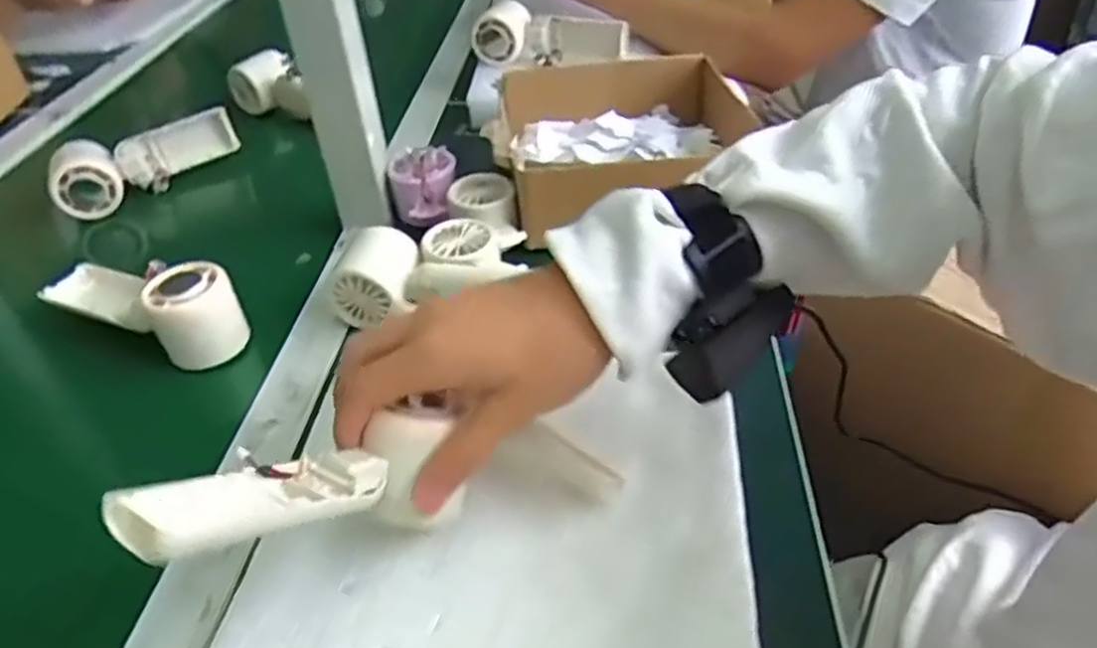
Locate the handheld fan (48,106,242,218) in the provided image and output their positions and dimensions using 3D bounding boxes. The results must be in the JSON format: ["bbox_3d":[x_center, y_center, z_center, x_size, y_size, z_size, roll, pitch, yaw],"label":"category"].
[{"bbox_3d":[-0.381,-0.155,0.705,0.167,0.056,0.056,-30,47,-29],"label":"handheld fan"}]

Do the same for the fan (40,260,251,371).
[{"bbox_3d":[-0.290,-0.020,0.531,0.162,0.051,0.055,14,45,19],"label":"fan"}]

